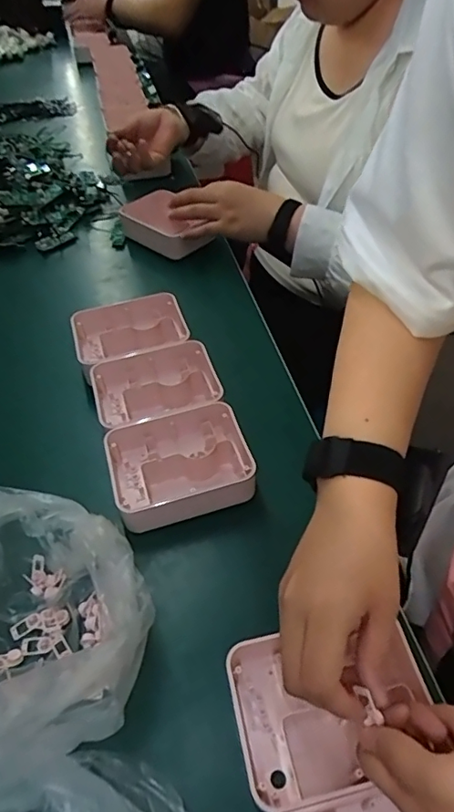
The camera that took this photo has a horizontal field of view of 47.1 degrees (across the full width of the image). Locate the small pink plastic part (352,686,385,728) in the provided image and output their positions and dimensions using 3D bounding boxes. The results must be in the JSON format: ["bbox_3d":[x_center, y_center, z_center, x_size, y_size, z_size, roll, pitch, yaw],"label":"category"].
[{"bbox_3d":[0.075,0.161,0.280,0.010,0.004,0.020,-25,74,-18],"label":"small pink plastic part"}]

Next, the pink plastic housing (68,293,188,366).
[{"bbox_3d":[-0.116,-0.083,0.632,0.133,0.042,0.097,-16,49,-11],"label":"pink plastic housing"}]

